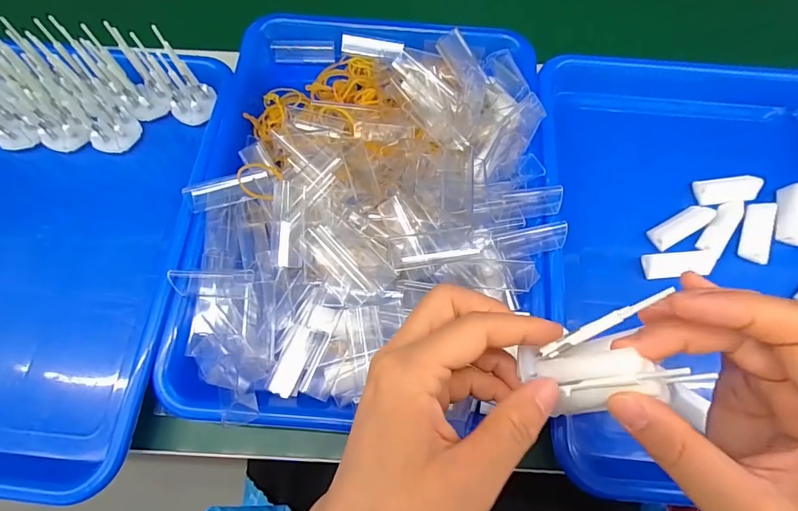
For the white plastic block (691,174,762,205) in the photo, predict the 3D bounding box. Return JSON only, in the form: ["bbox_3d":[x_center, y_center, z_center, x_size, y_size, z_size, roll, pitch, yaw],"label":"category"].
[{"bbox_3d":[0.259,-0.051,0.336,0.046,0.010,0.022,-2,69,-1],"label":"white plastic block"}]

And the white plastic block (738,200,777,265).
[{"bbox_3d":[0.271,-0.019,0.324,0.021,0.007,0.051,20,70,7],"label":"white plastic block"}]

